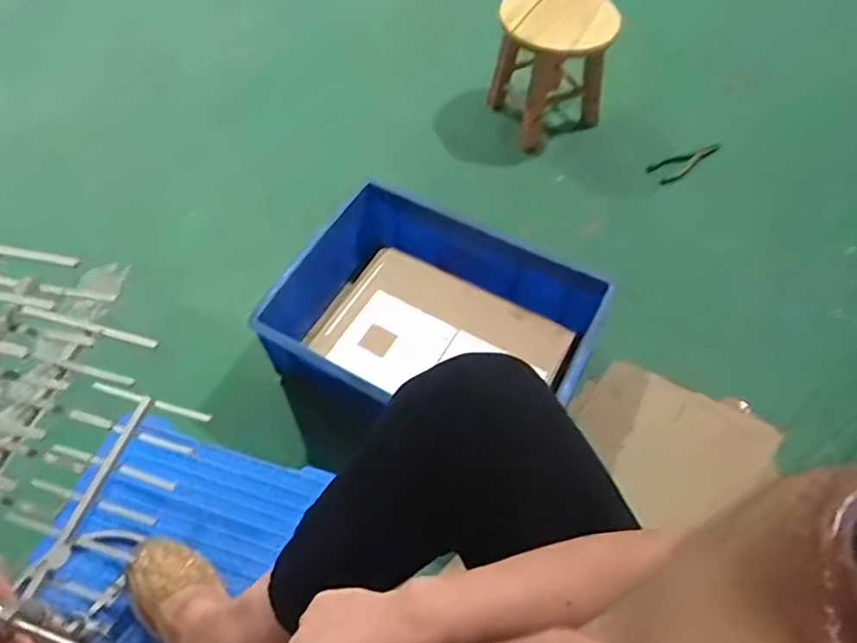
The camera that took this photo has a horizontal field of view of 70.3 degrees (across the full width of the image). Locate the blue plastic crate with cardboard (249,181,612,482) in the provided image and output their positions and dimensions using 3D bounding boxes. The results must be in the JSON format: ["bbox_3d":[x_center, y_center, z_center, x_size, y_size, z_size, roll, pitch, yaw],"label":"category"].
[{"bbox_3d":[-0.010,0.026,1.046,0.493,0.164,0.421,25,60,15],"label":"blue plastic crate with cardboard"}]

